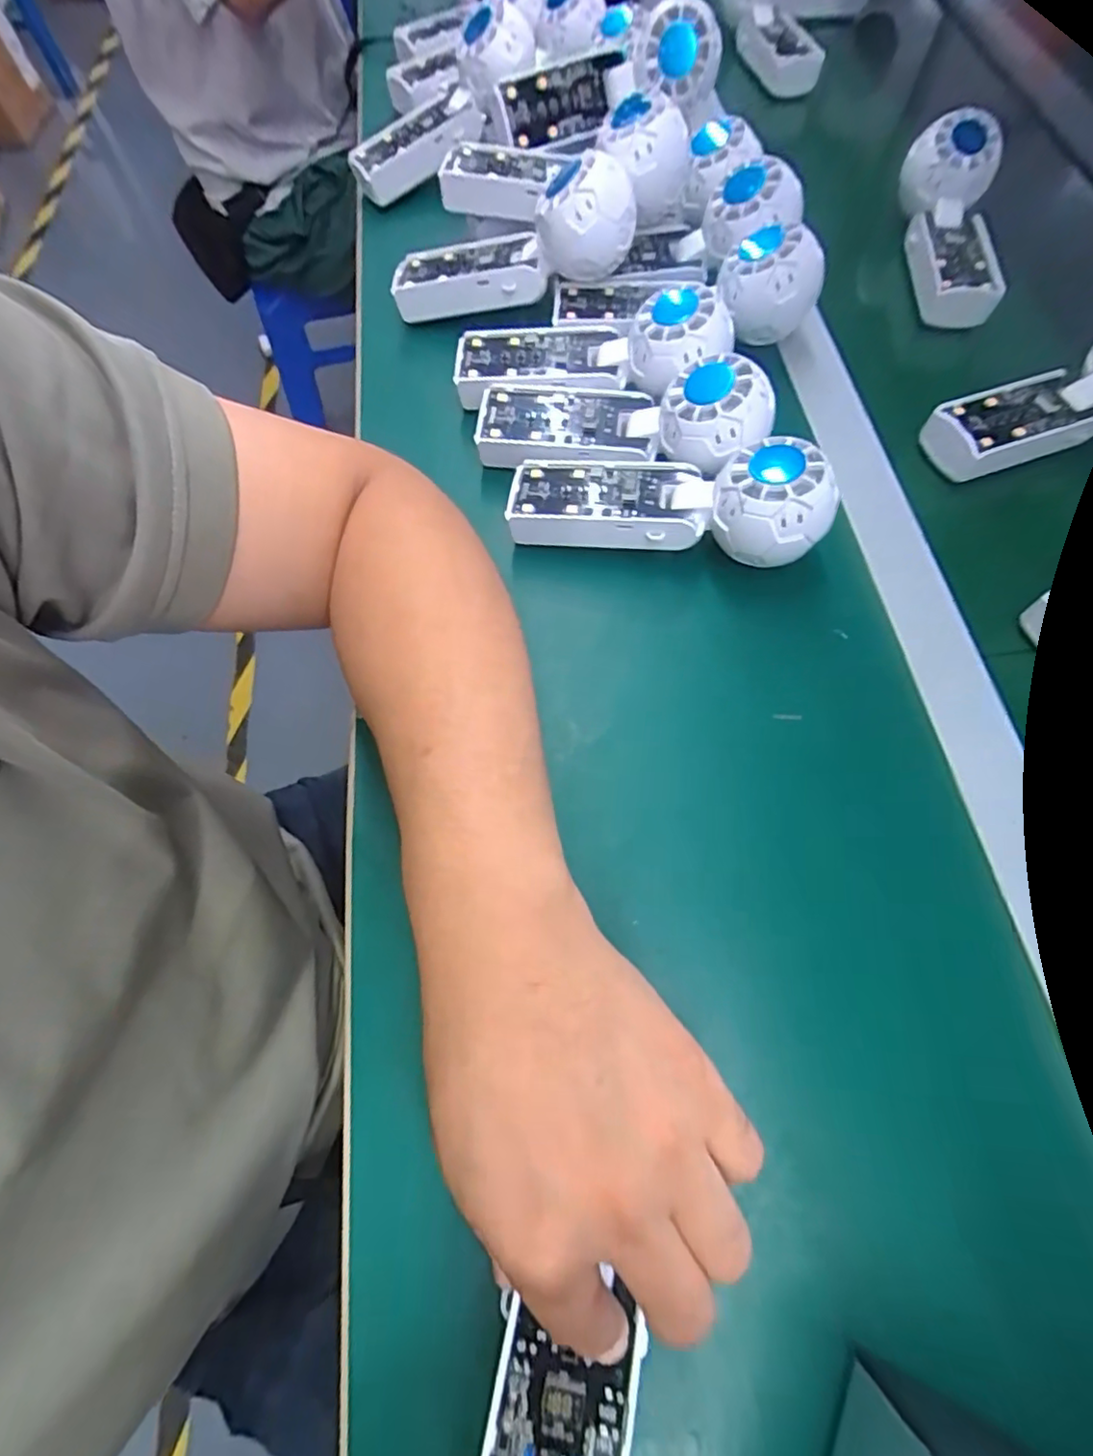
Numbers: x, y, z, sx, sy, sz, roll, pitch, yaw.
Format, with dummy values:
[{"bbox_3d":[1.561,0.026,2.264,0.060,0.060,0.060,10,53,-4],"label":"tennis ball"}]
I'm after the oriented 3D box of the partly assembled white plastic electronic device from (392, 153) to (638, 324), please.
[{"bbox_3d":[-0.025,-0.326,0.402,0.171,0.055,0.053,-4,73,23],"label":"partly assembled white plastic electronic device"}]

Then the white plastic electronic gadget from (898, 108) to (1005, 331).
[{"bbox_3d":[0.302,-0.372,0.434,0.058,0.046,0.149,7,74,2],"label":"white plastic electronic gadget"}]

